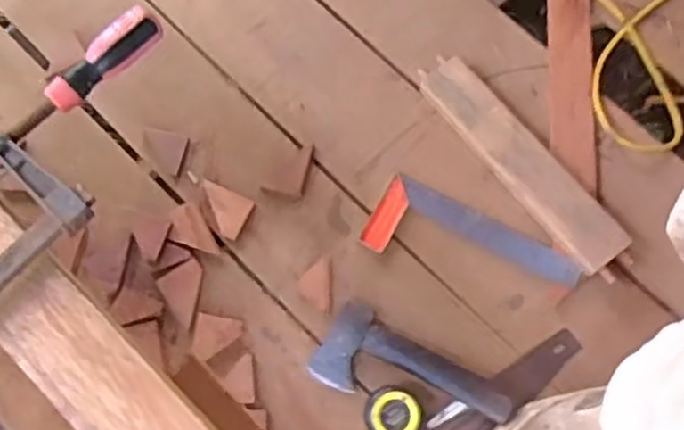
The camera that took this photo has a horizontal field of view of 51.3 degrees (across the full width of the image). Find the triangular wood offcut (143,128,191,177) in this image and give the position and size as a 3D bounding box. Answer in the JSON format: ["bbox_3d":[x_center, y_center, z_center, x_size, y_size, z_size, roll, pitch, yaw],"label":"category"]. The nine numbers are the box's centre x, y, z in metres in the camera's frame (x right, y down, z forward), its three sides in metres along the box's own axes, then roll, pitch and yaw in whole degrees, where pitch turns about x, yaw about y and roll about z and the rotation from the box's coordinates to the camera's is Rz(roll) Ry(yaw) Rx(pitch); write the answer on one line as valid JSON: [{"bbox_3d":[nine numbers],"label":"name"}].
[{"bbox_3d":[-0.271,-0.099,1.072,0.071,0.006,0.059,18,73,4],"label":"triangular wood offcut"}]

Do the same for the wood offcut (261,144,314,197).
[{"bbox_3d":[-0.066,-0.060,1.063,0.049,0.008,0.099,40,76,10],"label":"wood offcut"}]

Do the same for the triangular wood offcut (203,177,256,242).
[{"bbox_3d":[-0.177,-0.007,1.051,0.078,0.009,0.064,24,73,6],"label":"triangular wood offcut"}]

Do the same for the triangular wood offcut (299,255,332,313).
[{"bbox_3d":[-0.037,0.099,1.018,0.044,0.005,0.076,-3,73,-3],"label":"triangular wood offcut"}]

